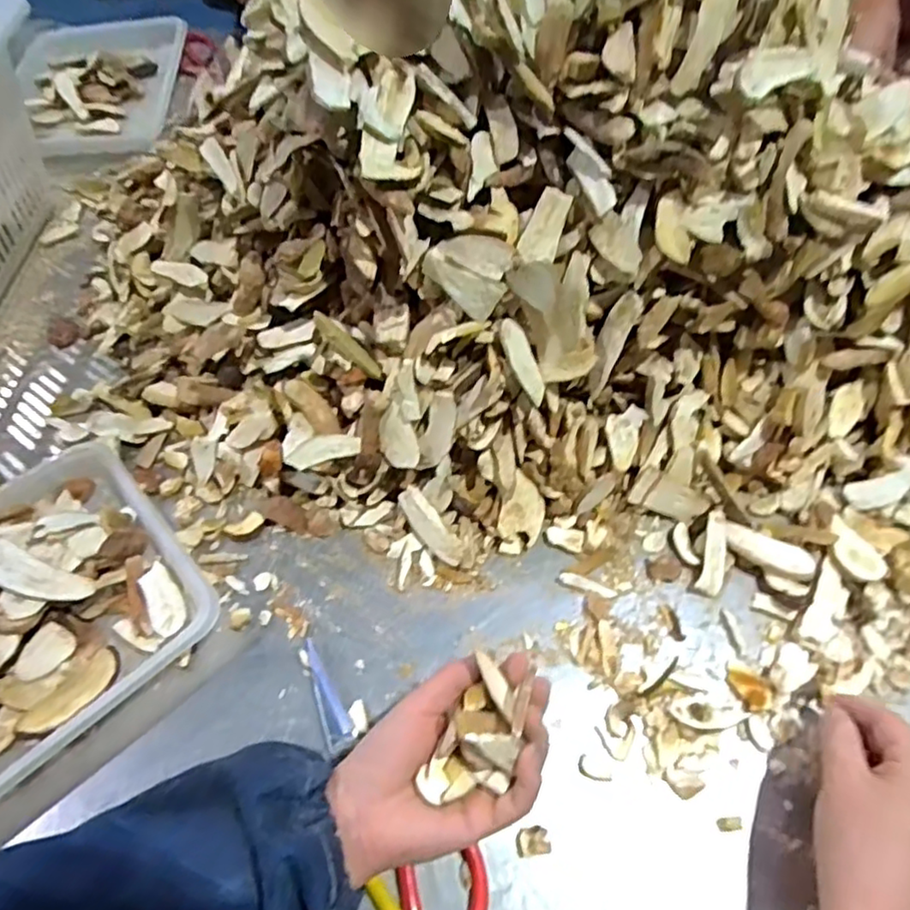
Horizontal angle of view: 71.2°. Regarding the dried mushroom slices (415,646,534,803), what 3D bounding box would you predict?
[{"bbox_3d":[0.015,0.152,0.346,0.038,0.038,0.072,22,61,12],"label":"dried mushroom slices"}]

